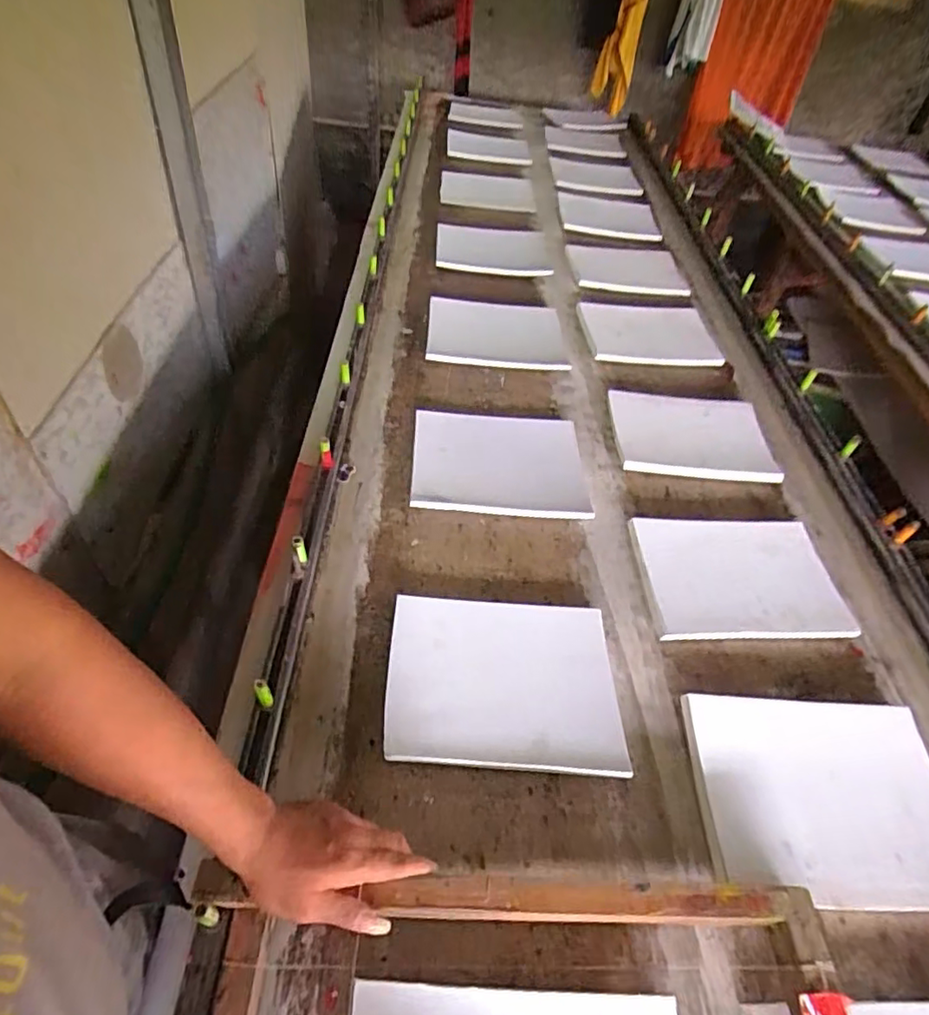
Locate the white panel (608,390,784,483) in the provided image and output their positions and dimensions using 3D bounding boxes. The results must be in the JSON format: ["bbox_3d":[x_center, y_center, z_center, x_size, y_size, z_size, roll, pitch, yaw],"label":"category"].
[{"bbox_3d":[0.385,-0.125,1.016,0.262,0.027,0.201,2,48,-3],"label":"white panel"}]

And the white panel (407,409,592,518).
[{"bbox_3d":[0.055,-0.074,0.938,0.267,0.022,0.218,2,48,-3],"label":"white panel"}]

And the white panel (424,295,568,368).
[{"bbox_3d":[0.063,-0.355,1.181,0.268,0.017,0.236,3,48,-3],"label":"white panel"}]

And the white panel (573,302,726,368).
[{"bbox_3d":[0.373,-0.366,1.221,0.255,0.023,0.216,-1,49,-6],"label":"white panel"}]

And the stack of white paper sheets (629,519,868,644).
[{"bbox_3d":[0.377,0.092,0.824,0.262,0.017,0.195,1,48,-5],"label":"stack of white paper sheets"}]

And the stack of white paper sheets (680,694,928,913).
[{"bbox_3d":[0.382,0.306,0.634,0.266,0.022,0.204,0,57,-1],"label":"stack of white paper sheets"}]

